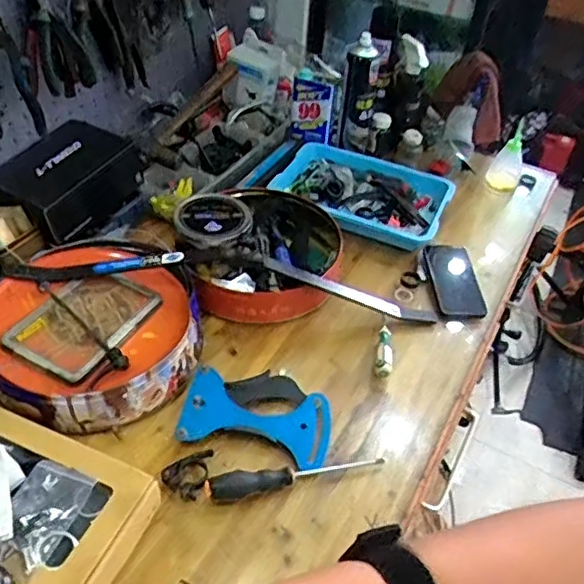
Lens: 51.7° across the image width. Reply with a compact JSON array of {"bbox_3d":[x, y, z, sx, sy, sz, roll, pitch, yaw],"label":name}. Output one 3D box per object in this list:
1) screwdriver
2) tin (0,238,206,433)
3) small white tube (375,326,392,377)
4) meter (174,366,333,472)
[{"bbox_3d":[0.006,0.220,0.743,0.226,0.037,0.027,-11,45,-16],"label":"screwdriver"},{"bbox_3d":[-0.273,0.045,0.843,0.281,0.088,0.290,3,43,-2],"label":"tin"},{"bbox_3d":[0.139,0.085,0.897,0.023,0.026,0.097,11,43,7],"label":"small white tube"},{"bbox_3d":[-0.044,0.159,0.804,0.192,0.028,0.128,11,43,6],"label":"meter"}]

